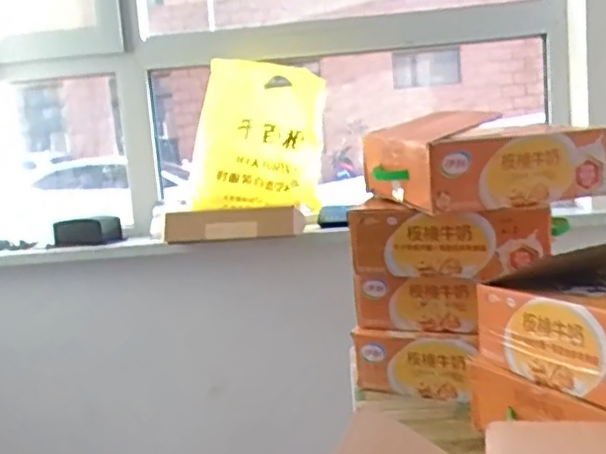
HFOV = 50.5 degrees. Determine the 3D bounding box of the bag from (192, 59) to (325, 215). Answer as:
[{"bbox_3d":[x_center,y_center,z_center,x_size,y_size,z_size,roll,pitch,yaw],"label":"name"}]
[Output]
[{"bbox_3d":[-0.125,-0.226,1.690,0.354,0.355,0.186,-5,8,-6],"label":"bag"}]

